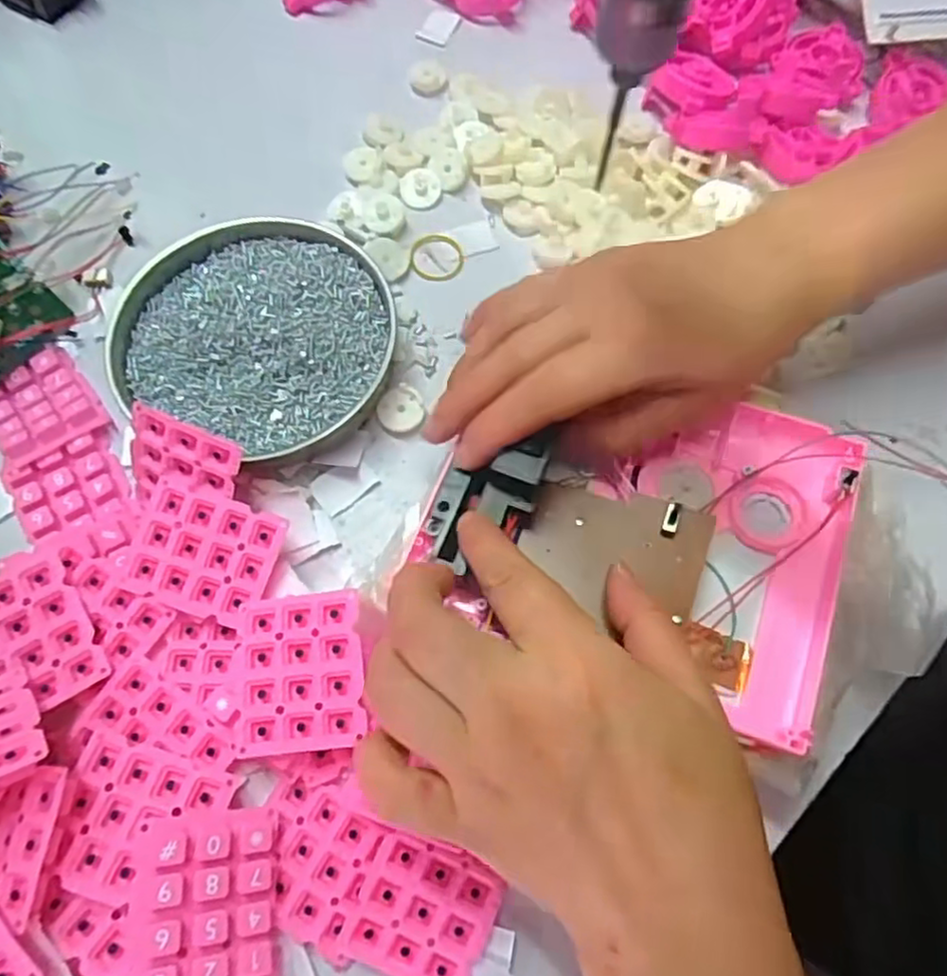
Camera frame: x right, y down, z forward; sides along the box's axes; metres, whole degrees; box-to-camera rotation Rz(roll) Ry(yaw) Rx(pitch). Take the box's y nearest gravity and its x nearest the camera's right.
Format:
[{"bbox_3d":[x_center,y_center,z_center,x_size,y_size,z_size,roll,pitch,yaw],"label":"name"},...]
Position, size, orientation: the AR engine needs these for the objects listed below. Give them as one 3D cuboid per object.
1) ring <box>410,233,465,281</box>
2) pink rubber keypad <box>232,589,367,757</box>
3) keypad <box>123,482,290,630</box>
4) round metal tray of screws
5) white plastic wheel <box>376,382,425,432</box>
[{"bbox_3d":[-0.021,-0.127,0.378,0.030,0.007,0.028,1,76,-5],"label":"ring"},{"bbox_3d":[-0.069,0.072,0.270,0.049,0.004,0.058,-7,71,2],"label":"pink rubber keypad"},{"bbox_3d":[-0.116,0.028,0.295,0.058,0.004,0.049,18,81,0],"label":"keypad"},{"bbox_3d":[-0.109,-0.078,0.345,0.132,0.018,0.123,0,70,-1],"label":"round metal tray of screws"},{"bbox_3d":[-0.036,-0.039,0.341,0.022,0.008,0.022,0,70,-1],"label":"white plastic wheel"}]

